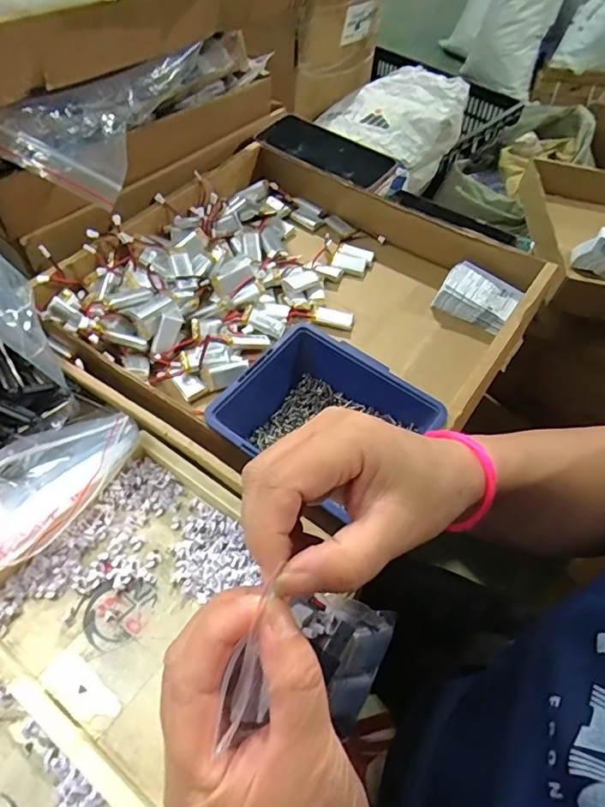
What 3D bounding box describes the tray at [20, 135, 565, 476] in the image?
[{"bbox_3d":[-0.005,-0.099,0.472,0.376,0.063,0.342,32,60,18],"label":"tray"}]

